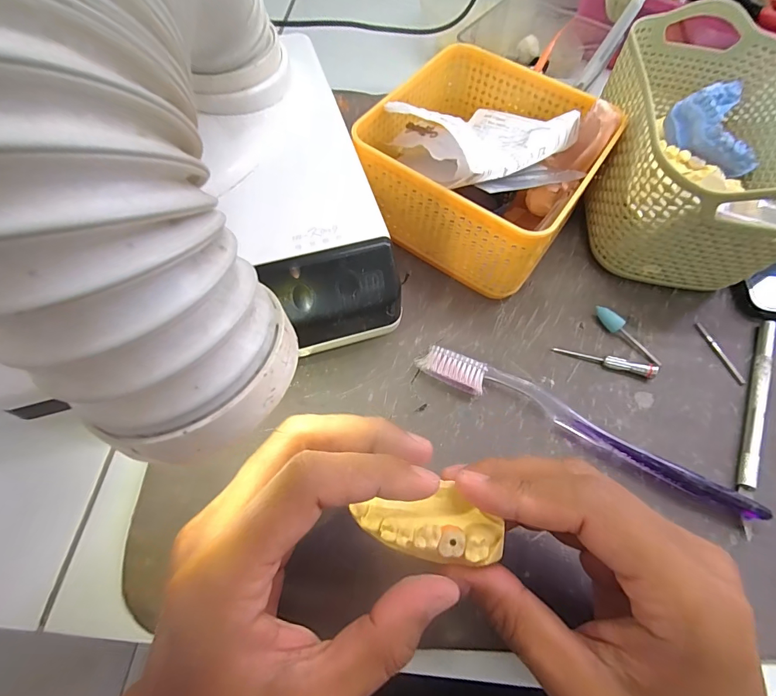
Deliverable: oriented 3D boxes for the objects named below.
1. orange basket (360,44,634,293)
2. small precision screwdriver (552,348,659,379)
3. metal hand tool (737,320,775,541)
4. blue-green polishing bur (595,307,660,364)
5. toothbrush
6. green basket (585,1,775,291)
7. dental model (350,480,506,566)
[{"bbox_3d":[0.062,-0.124,0.261,0.134,0.073,0.146,33,68,12],"label":"orange basket"},{"bbox_3d":[0.131,0.008,0.240,0.059,0.008,0.008,15,65,4],"label":"small precision screwdriver"},{"bbox_3d":[0.213,0.039,0.229,0.009,0.008,0.137,26,67,9],"label":"metal hand tool"},{"bbox_3d":[0.150,-0.008,0.249,0.049,0.008,0.009,42,70,2],"label":"blue-green polishing bur"},{"bbox_3d":[0.106,0.043,0.218,0.187,0.016,0.020,25,66,9],"label":"toothbrush"},{"bbox_3d":[0.202,-0.126,0.262,0.115,0.085,0.171,13,65,3],"label":"green basket"},{"bbox_3d":[0.015,0.065,0.150,0.054,0.014,0.026,6,65,0],"label":"dental model"}]

